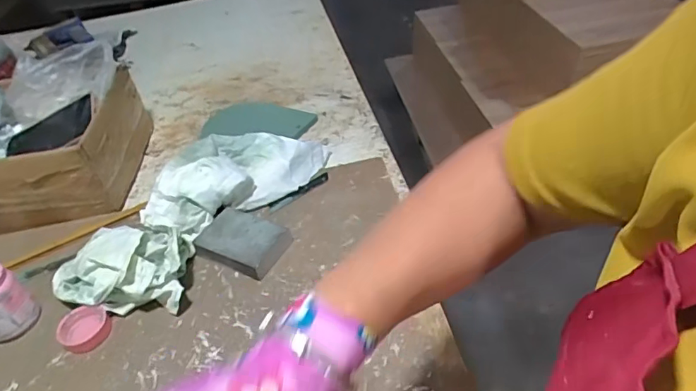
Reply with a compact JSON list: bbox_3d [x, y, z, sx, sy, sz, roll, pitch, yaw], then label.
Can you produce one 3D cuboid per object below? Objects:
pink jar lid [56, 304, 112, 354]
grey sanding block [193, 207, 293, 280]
[{"bbox_3d":[-0.283,0.143,0.532,0.051,0.014,0.048,-4,41,4],"label":"pink jar lid"},{"bbox_3d":[-0.123,0.055,0.596,0.110,0.026,0.068,16,46,24],"label":"grey sanding block"}]

